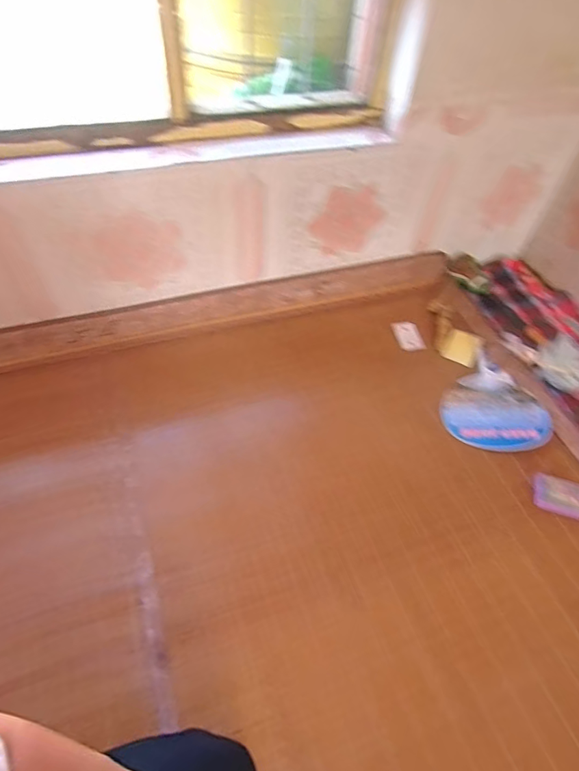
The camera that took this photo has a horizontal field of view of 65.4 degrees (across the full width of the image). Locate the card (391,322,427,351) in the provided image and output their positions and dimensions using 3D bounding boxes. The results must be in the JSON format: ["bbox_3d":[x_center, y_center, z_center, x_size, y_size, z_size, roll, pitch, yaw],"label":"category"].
[{"bbox_3d":[0.319,-0.132,1.207,0.075,0.005,0.106,-5,51,-11],"label":"card"}]

